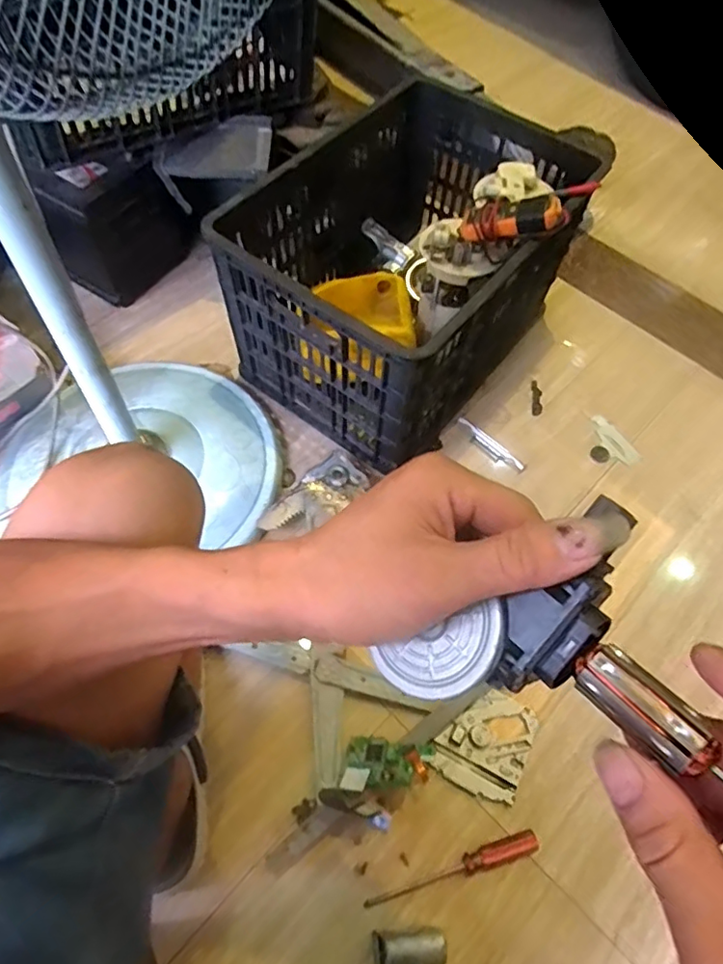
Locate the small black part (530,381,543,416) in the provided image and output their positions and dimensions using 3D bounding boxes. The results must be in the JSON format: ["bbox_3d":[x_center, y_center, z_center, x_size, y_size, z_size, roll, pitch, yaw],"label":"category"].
[{"bbox_3d":[0.289,-0.139,0.941,0.018,0.004,0.069,4,61,2],"label":"small black part"}]

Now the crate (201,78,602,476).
[{"bbox_3d":[0.081,-0.324,0.879,0.345,0.302,0.512,34,65,14],"label":"crate"}]

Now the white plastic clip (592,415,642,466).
[{"bbox_3d":[0.403,-0.066,0.914,0.042,0.004,0.097,-27,64,-15],"label":"white plastic clip"}]

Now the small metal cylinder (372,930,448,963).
[{"bbox_3d":[0.051,0.484,0.582,0.077,0.039,0.034,-1,61,-1],"label":"small metal cylinder"}]

